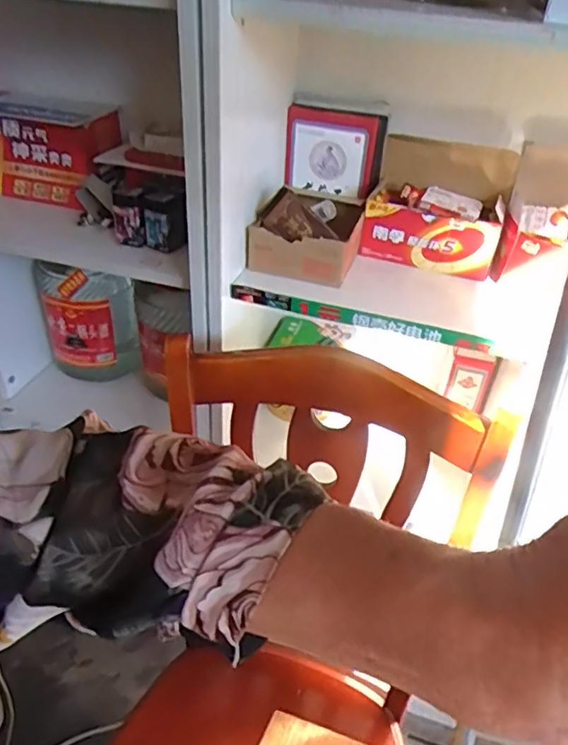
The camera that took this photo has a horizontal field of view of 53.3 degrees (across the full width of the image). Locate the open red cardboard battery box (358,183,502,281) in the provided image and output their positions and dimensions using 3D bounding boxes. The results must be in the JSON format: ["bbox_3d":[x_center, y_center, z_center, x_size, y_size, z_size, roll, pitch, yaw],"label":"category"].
[{"bbox_3d":[0.217,-0.211,0.843,0.191,0.100,0.085,15,38,13],"label":"open red cardboard battery box"}]

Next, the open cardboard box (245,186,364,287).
[{"bbox_3d":[0.034,-0.205,0.816,0.151,0.105,0.119,9,37,6],"label":"open cardboard box"}]

